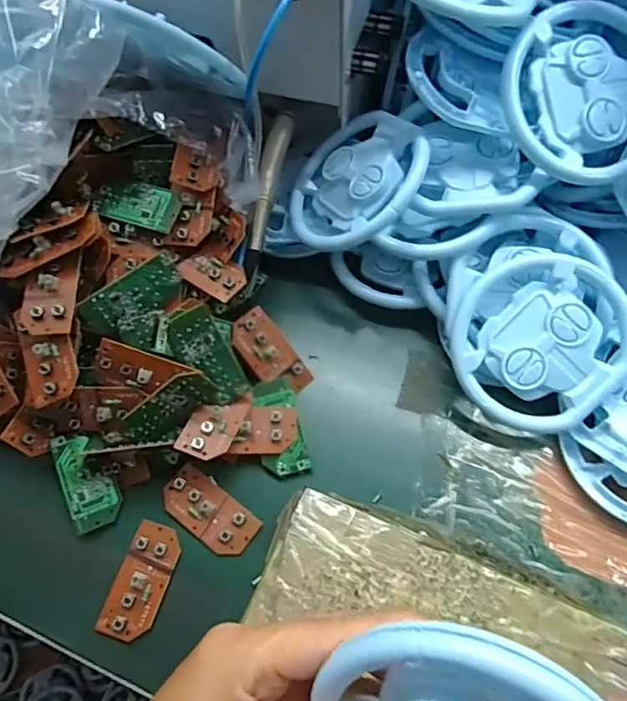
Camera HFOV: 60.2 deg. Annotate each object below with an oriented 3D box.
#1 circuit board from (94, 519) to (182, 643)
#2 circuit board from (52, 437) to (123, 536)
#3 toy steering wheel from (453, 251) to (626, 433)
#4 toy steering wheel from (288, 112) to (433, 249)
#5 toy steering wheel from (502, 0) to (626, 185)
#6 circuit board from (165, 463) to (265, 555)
[{"bbox_3d":[-0.097,0.130,0.306,0.028,0.007,0.060,15,66,9],"label":"circuit board"},{"bbox_3d":[-0.138,0.078,0.327,0.028,0.004,0.059,-23,74,-24],"label":"circuit board"},{"bbox_3d":[0.136,-0.005,0.330,0.099,0.021,0.099,0,90,9],"label":"toy steering wheel"},{"bbox_3d":[0.028,-0.109,0.355,0.095,0.014,0.095,-45,48,14],"label":"toy steering wheel"},{"bbox_3d":[0.158,-0.151,0.319,0.095,0.015,0.096,17,92,-4],"label":"toy steering wheel"},{"bbox_3d":[-0.062,0.096,0.322,0.059,0.007,0.029,34,70,17],"label":"circuit board"}]

